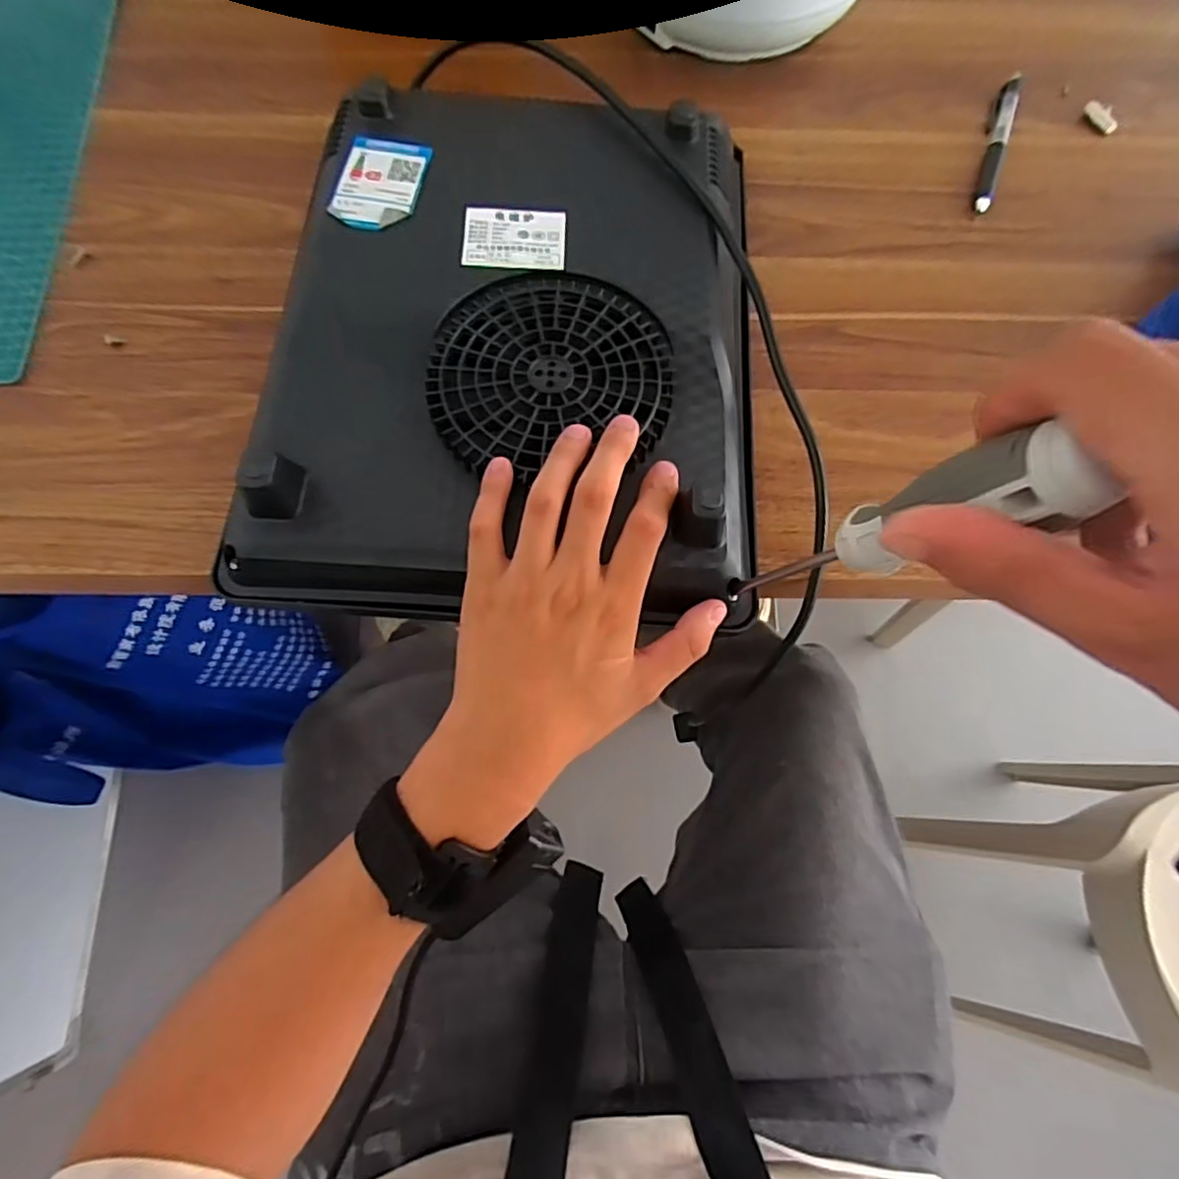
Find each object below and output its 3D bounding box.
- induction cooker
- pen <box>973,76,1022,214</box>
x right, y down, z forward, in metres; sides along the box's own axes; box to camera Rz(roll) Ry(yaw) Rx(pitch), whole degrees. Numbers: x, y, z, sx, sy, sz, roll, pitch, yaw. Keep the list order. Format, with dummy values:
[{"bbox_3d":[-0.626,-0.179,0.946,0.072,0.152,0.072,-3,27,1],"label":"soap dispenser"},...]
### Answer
[{"bbox_3d":[-0.034,-0.136,0.350,0.255,0.052,0.310,7,70,0],"label":"induction cooker"},{"bbox_3d":[0.293,-0.326,0.459,0.016,0.009,0.146,22,71,6],"label":"pen"}]

